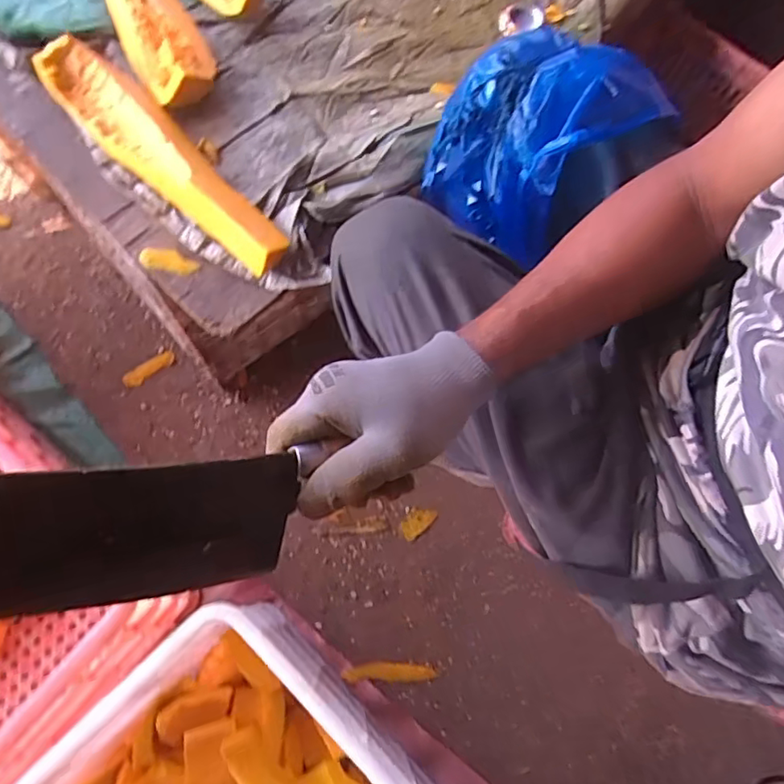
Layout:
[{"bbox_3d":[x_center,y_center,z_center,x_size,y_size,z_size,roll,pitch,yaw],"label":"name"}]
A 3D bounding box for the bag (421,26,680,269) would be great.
[{"bbox_3d":[0.134,-0.251,0.571,0.170,0.148,0.161,-42,79,-16],"label":"bag"}]

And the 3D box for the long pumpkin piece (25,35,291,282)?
[{"bbox_3d":[-0.248,-0.257,0.614,0.354,0.042,0.074,43,73,10],"label":"long pumpkin piece"}]

